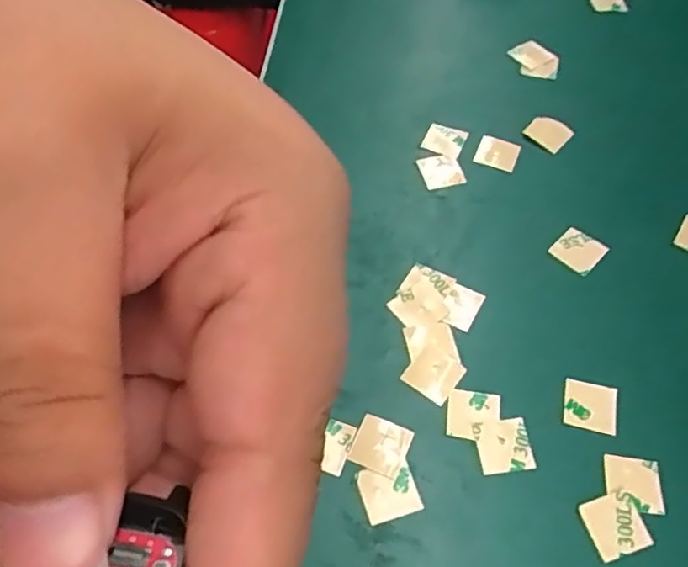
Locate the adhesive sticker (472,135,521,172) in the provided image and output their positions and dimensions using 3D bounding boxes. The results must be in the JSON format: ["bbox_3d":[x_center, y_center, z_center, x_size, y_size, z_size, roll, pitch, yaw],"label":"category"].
[{"bbox_3d":[0.059,-0.050,0.249,0.015,0.005,0.015,21,58,10],"label":"adhesive sticker"}]

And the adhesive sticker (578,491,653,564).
[{"bbox_3d":[0.073,0.065,0.174,0.016,0.004,0.015,-15,63,-11],"label":"adhesive sticker"}]

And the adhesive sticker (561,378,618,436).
[{"bbox_3d":[0.074,0.037,0.193,0.015,0.004,0.015,13,59,10],"label":"adhesive sticker"}]

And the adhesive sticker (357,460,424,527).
[{"bbox_3d":[0.013,0.057,0.177,0.015,0.004,0.014,-13,58,-10],"label":"adhesive sticker"}]

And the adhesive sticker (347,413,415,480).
[{"bbox_3d":[0.010,0.047,0.186,0.015,0.004,0.015,19,61,14],"label":"adhesive sticker"}]

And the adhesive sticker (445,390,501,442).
[{"bbox_3d":[0.038,0.038,0.190,0.015,0.004,0.015,11,57,4],"label":"adhesive sticker"}]

